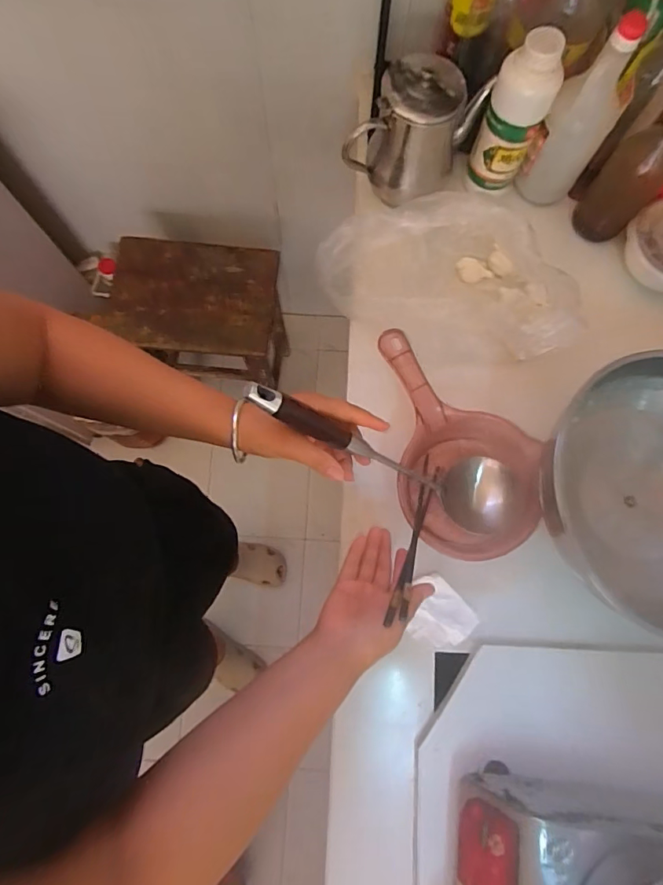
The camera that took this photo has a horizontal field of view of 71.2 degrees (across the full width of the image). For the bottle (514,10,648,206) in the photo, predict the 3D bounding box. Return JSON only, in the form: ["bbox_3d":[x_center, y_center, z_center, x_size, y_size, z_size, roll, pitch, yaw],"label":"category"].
[{"bbox_3d":[0.308,-0.394,0.583,0.075,0.215,0.063,35,79,7],"label":"bottle"}]

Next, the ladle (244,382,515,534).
[{"bbox_3d":[0.067,0.024,0.485,0.324,0.070,0.084,20,74,-35],"label":"ladle"}]

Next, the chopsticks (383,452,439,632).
[{"bbox_3d":[0.096,0.092,0.513,0.020,0.021,0.232,23,40,4],"label":"chopsticks"}]

